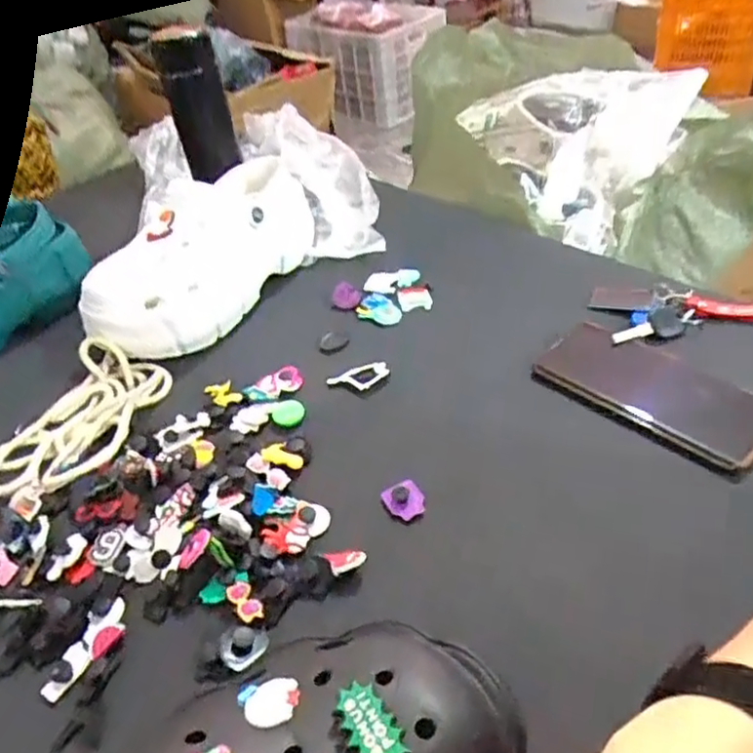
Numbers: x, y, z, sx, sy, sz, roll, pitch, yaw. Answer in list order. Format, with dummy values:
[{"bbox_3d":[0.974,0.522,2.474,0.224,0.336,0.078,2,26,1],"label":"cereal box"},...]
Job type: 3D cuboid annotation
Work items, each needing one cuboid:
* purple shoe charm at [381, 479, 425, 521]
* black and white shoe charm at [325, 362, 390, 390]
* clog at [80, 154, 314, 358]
[{"bbox_3d":[0.019,0.080,0.428,0.024,0.009,0.027,-22,44,-15],"label":"purple shoe charm"},{"bbox_3d":[-0.015,0.000,0.521,0.048,0.012,0.018,-12,42,-5],"label":"black and white shoe charm"},{"bbox_3d":[-0.149,-0.127,0.611,0.088,0.103,0.264,16,47,24],"label":"clog"}]

